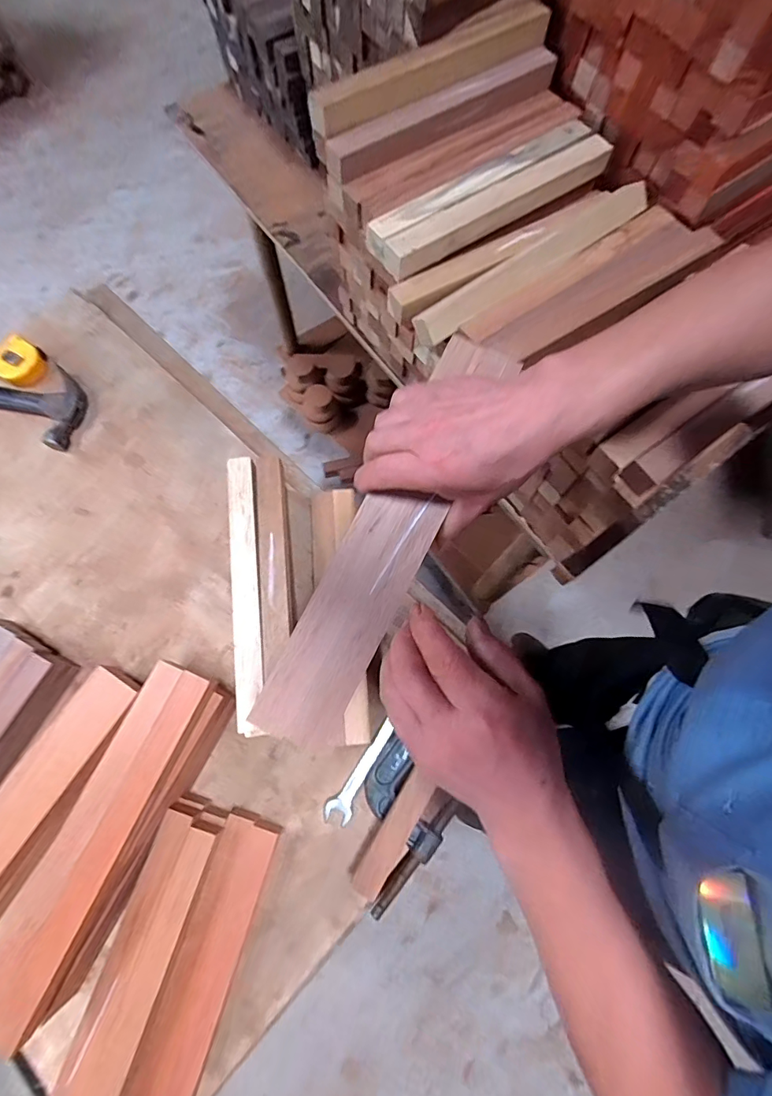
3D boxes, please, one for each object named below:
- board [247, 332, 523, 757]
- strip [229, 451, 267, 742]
[{"bbox_3d":[0.004,-0.012,0.338,0.060,0.013,0.324,26,82,6],"label":"board"},{"bbox_3d":[-0.166,0.043,0.535,0.037,0.019,0.326,-7,72,-3],"label":"strip"}]

